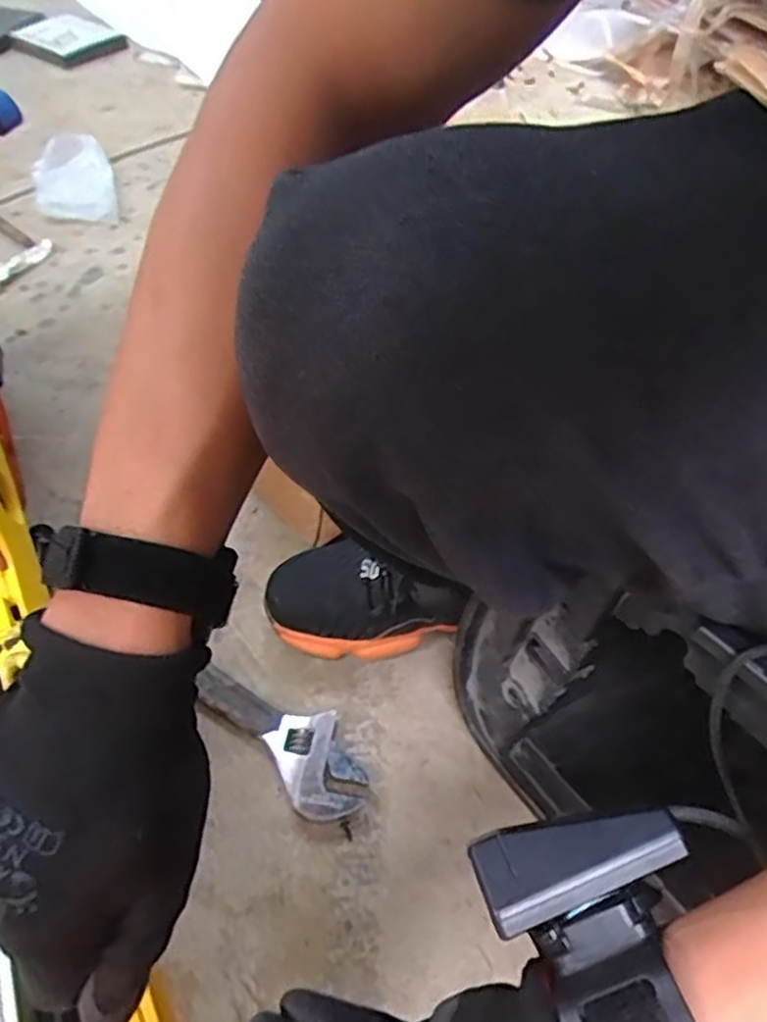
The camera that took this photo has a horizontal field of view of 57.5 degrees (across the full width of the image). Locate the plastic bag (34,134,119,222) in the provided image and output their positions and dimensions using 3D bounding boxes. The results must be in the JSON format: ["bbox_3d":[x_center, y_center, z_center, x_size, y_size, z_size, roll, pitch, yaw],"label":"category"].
[{"bbox_3d":[-0.478,-0.513,1.071,0.112,0.055,0.187,-18,54,-14],"label":"plastic bag"}]

